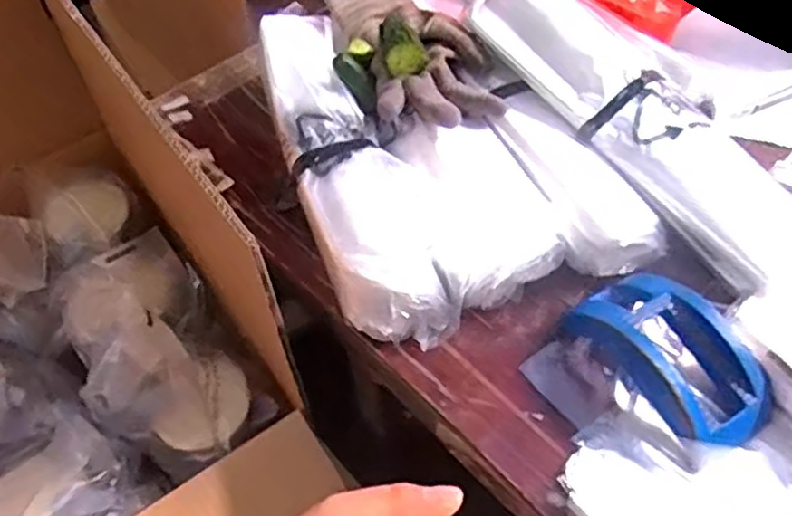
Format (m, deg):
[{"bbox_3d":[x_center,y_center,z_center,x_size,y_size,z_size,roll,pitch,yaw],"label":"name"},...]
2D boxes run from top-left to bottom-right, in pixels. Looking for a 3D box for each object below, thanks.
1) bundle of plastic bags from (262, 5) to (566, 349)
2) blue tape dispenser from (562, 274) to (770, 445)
[{"bbox_3d":[-0.011,-0.081,0.541,0.160,0.078,0.297,-23,57,-13],"label":"bundle of plastic bags"},{"bbox_3d":[0.174,0.063,0.445,0.075,0.048,0.129,-23,57,-13],"label":"blue tape dispenser"}]

